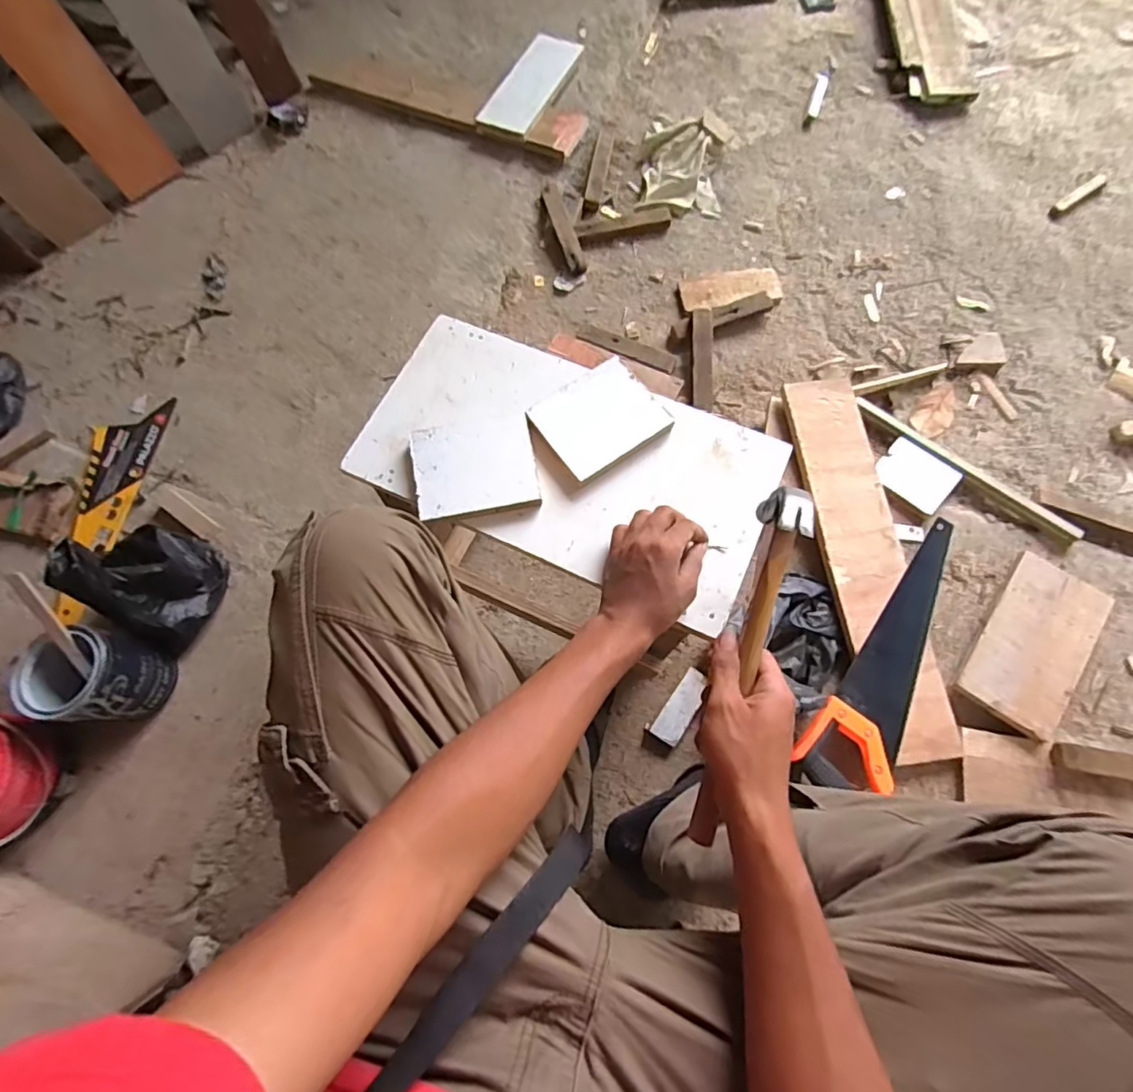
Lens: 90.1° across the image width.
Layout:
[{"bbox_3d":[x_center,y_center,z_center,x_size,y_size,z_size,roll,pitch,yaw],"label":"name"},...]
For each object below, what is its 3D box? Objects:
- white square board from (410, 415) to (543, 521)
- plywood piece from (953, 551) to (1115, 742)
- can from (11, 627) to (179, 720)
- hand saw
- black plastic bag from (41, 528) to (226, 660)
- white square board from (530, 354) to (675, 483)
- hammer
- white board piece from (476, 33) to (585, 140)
[{"bbox_3d":[-0.093,-0.082,0.578,0.120,0.010,0.102,-11,71,0],"label":"white square board"},{"bbox_3d":[0.617,0.127,0.740,0.120,0.017,0.227,35,74,16],"label":"plywood piece"},{"bbox_3d":[-0.577,0.163,0.710,0.113,0.132,0.103,-1,72,2],"label":"can"},{"bbox_3d":[0.438,0.145,0.731,0.108,0.049,0.395,36,77,13],"label":"hand saw"},{"bbox_3d":[-0.547,0.042,0.750,0.148,0.113,0.140,34,76,12],"label":"black plastic bag"},{"bbox_3d":[0.034,-0.134,0.591,0.118,0.008,0.102,-34,73,-8],"label":"white square board"},{"bbox_3d":[0.142,0.093,0.450,0.027,0.073,0.283,15,90,7],"label":"hammer"},{"bbox_3d":[-0.060,-0.878,1.070,0.109,0.020,0.276,23,72,8],"label":"white board piece"}]

